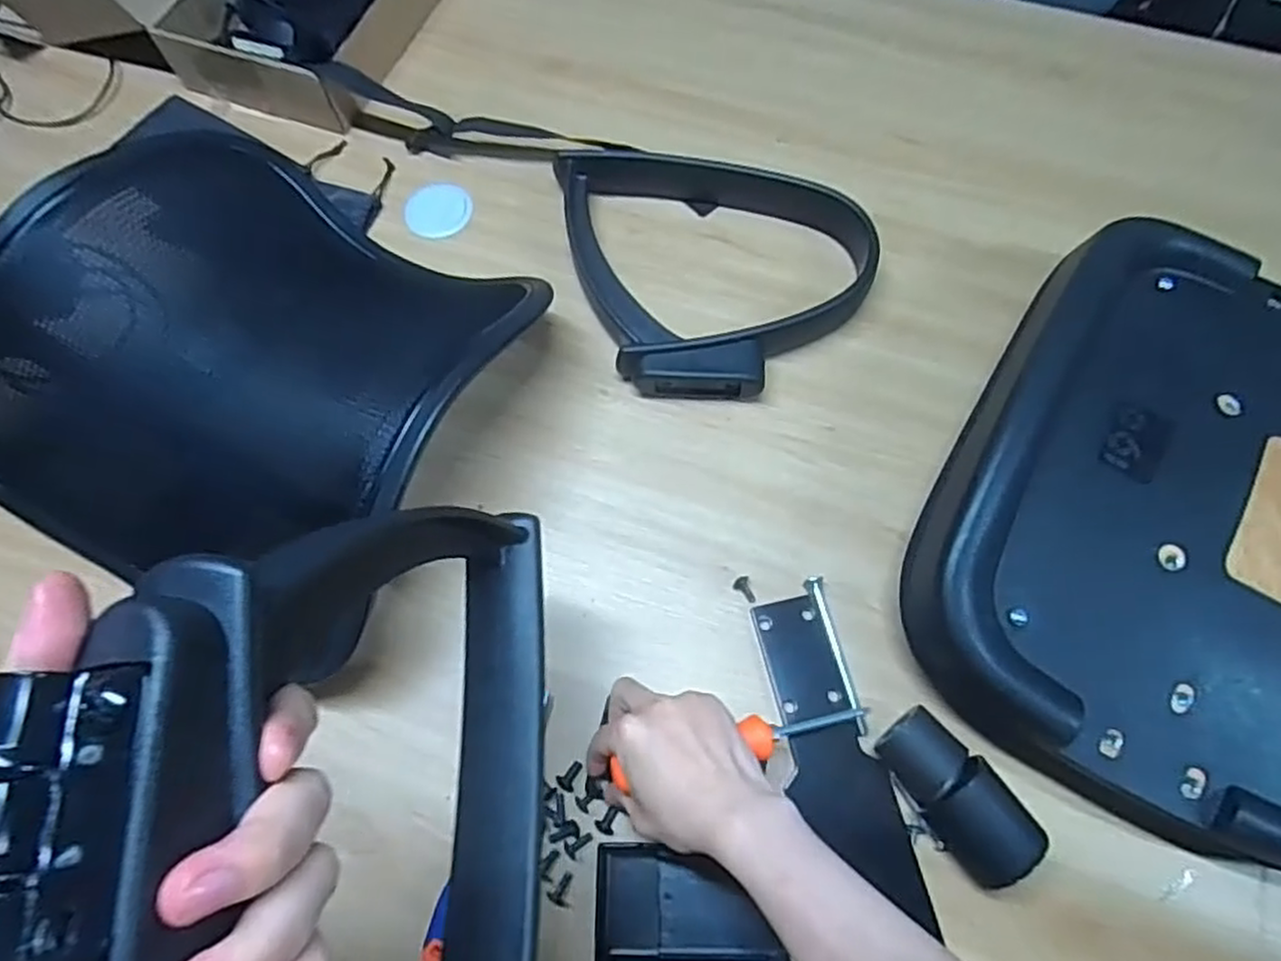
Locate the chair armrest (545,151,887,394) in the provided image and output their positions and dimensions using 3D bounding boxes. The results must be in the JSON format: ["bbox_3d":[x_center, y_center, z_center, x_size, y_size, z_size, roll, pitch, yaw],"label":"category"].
[{"bbox_3d":[0.069,-0.215,0.680,0.252,0.046,0.292,-22,69,-7],"label":"chair armrest"}]

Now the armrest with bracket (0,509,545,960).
[{"bbox_3d":[-0.149,0.130,0.282,0.185,0.231,0.270,-4,68,0],"label":"armrest with bracket"}]

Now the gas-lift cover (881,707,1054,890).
[{"bbox_3d":[0.218,0.212,0.494,0.050,0.055,0.113,-32,57,-11],"label":"gas-lift cover"}]

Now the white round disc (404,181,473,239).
[{"bbox_3d":[-0.204,-0.275,0.730,0.069,0.006,0.071,-1,68,1],"label":"white round disc"}]

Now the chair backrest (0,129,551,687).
[{"bbox_3d":[-0.343,-0.101,0.602,0.392,0.123,0.372,20,70,10],"label":"chair backrest"}]

